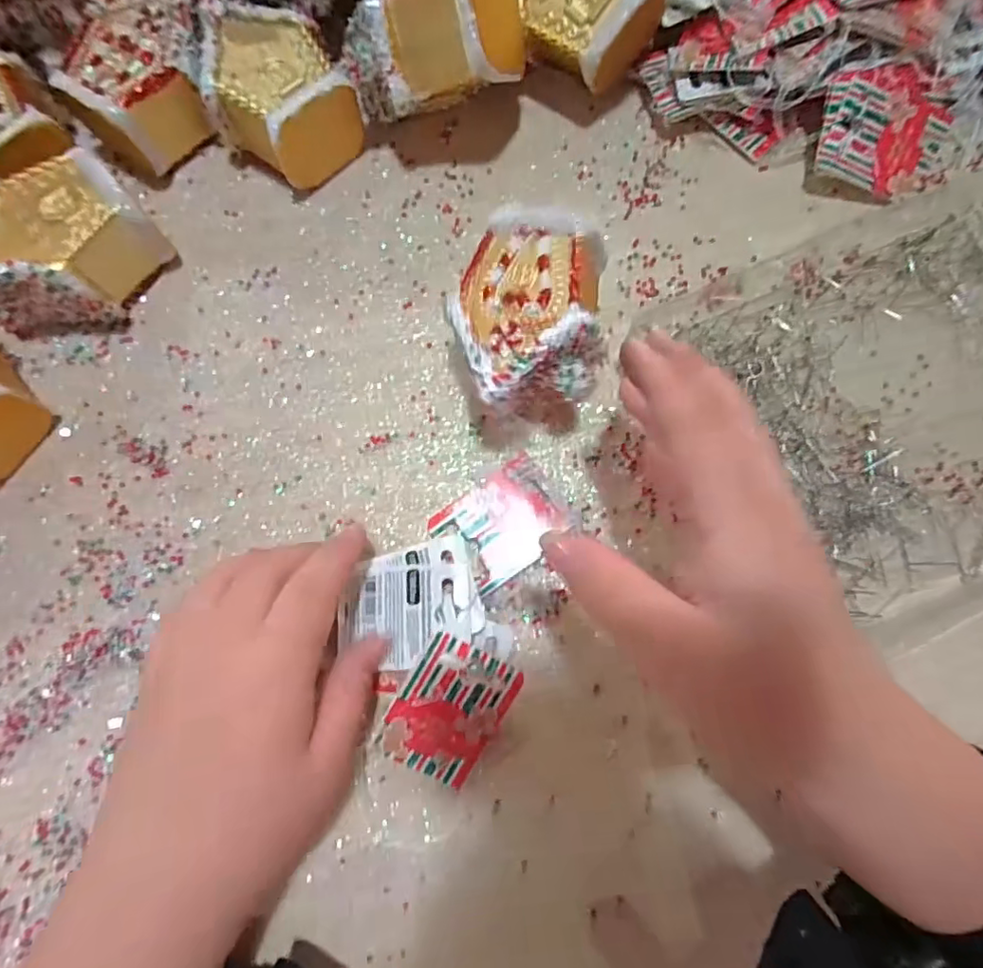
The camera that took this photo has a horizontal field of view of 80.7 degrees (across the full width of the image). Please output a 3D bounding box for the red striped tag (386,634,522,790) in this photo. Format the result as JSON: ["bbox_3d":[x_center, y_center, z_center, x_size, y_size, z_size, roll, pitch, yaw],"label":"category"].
[{"bbox_3d":[-0.018,0.095,0.243,0.043,0.004,0.058,27,94,-11],"label":"red striped tag"}]

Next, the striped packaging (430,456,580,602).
[{"bbox_3d":[0.006,0.018,0.269,0.057,0.005,0.043,-36,77,-9],"label":"striped packaging"}]

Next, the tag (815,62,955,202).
[{"bbox_3d":[0.197,-0.178,0.290,0.064,0.009,0.057,21,102,-8],"label":"tag"}]

